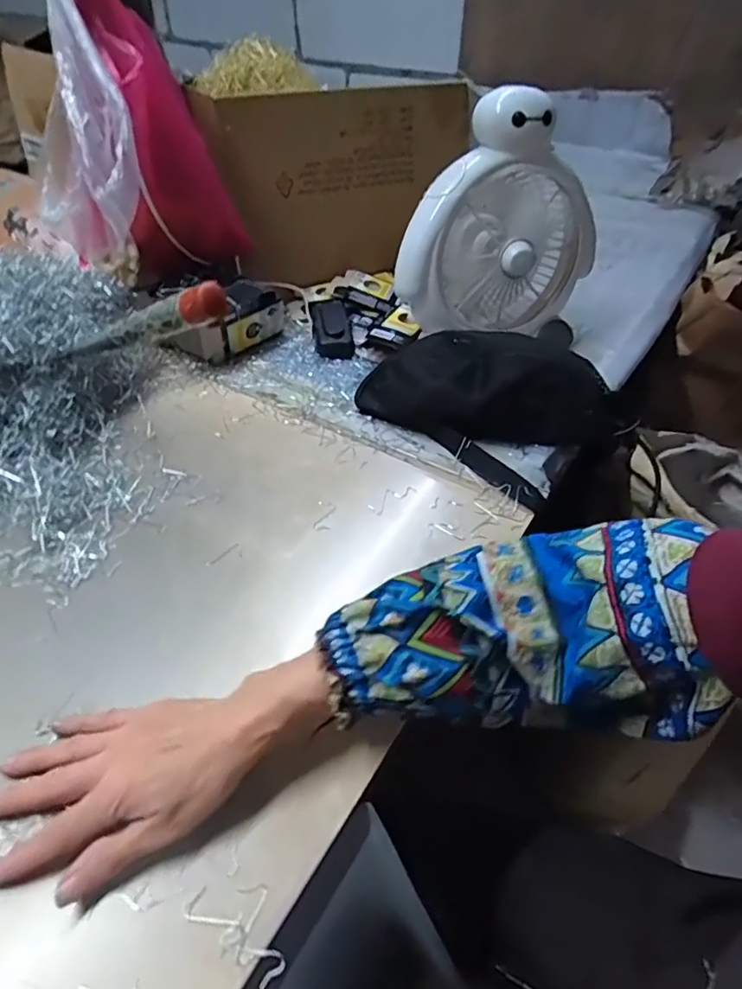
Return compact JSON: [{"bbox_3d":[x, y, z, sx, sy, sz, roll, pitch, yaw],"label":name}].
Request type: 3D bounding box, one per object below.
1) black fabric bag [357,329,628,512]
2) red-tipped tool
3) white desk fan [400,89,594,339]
[{"bbox_3d":[0.124,-0.102,0.585,0.245,0.091,0.137,31,52,26],"label":"black fabric bag"},{"bbox_3d":[-0.198,-0.137,0.468,0.208,0.025,0.020,-5,37,35],"label":"red-tipped tool"},{"bbox_3d":[0.151,-0.312,0.666,0.229,0.253,0.130,-28,52,-26],"label":"white desk fan"}]

